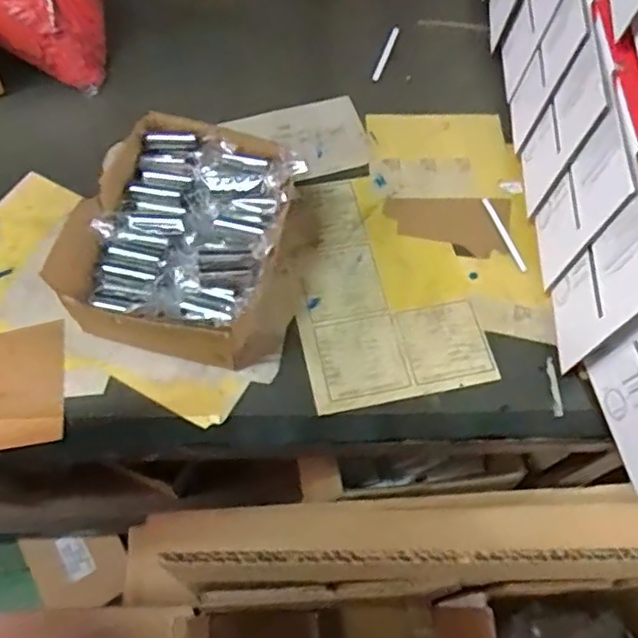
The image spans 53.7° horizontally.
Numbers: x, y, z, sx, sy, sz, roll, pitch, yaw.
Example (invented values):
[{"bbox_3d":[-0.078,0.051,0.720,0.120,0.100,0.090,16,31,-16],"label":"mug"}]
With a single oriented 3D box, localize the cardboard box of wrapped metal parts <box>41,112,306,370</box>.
[{"bbox_3d":[-0.123,-0.072,0.602,0.201,0.090,0.207,10,63,1],"label":"cardboard box of wrapped metal parts"}]

